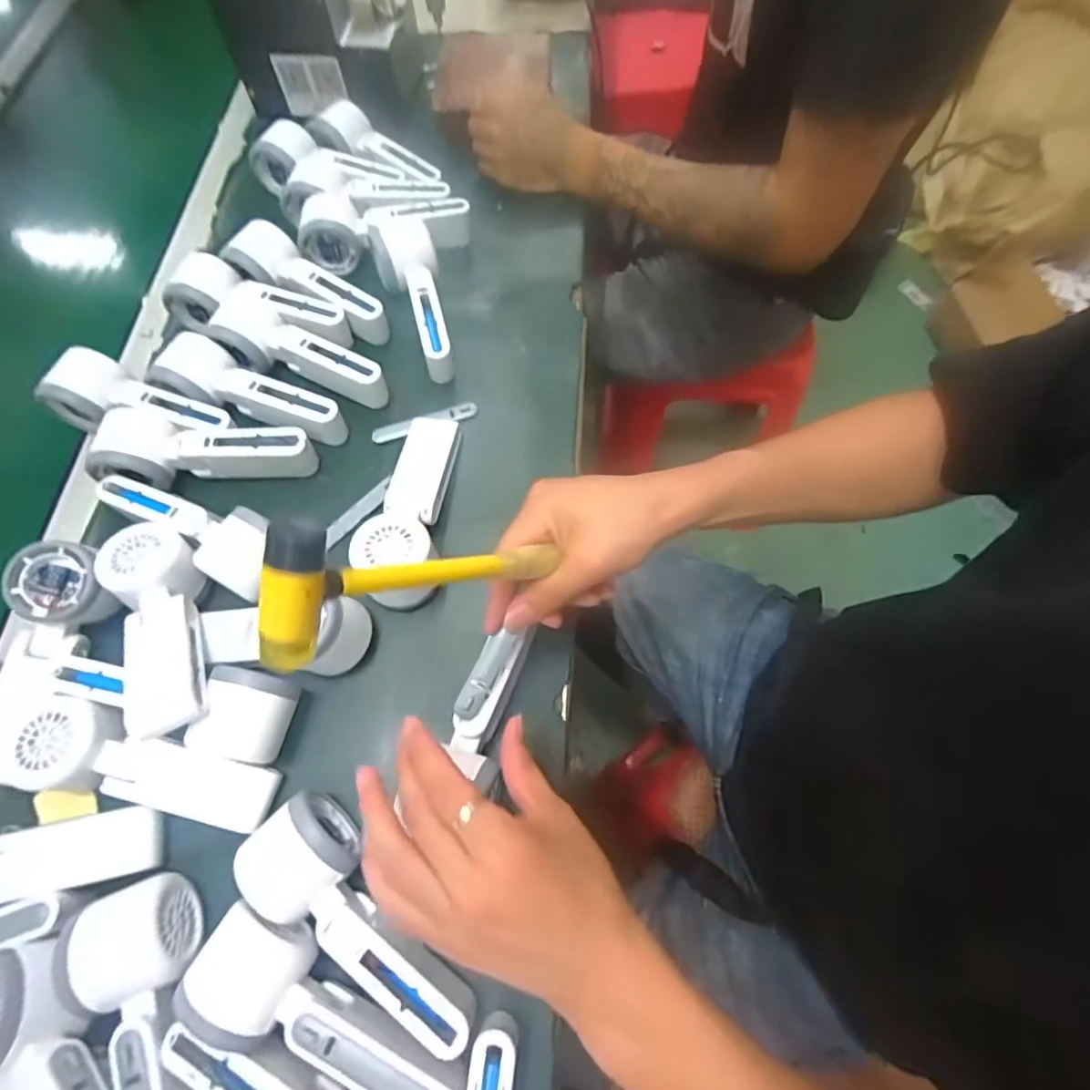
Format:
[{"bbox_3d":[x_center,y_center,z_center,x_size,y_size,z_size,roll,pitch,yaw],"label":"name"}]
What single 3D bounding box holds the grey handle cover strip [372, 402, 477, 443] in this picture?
[{"bbox_3d":[-0.108,-0.110,0.518,0.095,0.008,0.014,-15,67,-4],"label":"grey handle cover strip"}]

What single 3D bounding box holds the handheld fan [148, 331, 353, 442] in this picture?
[{"bbox_3d":[-0.249,-0.130,0.493,0.155,0.041,0.050,22,69,-3],"label":"handheld fan"}]

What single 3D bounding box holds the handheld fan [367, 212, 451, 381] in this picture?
[{"bbox_3d":[-0.125,-0.241,0.552,0.056,0.044,0.186,-15,67,-4],"label":"handheld fan"}]

